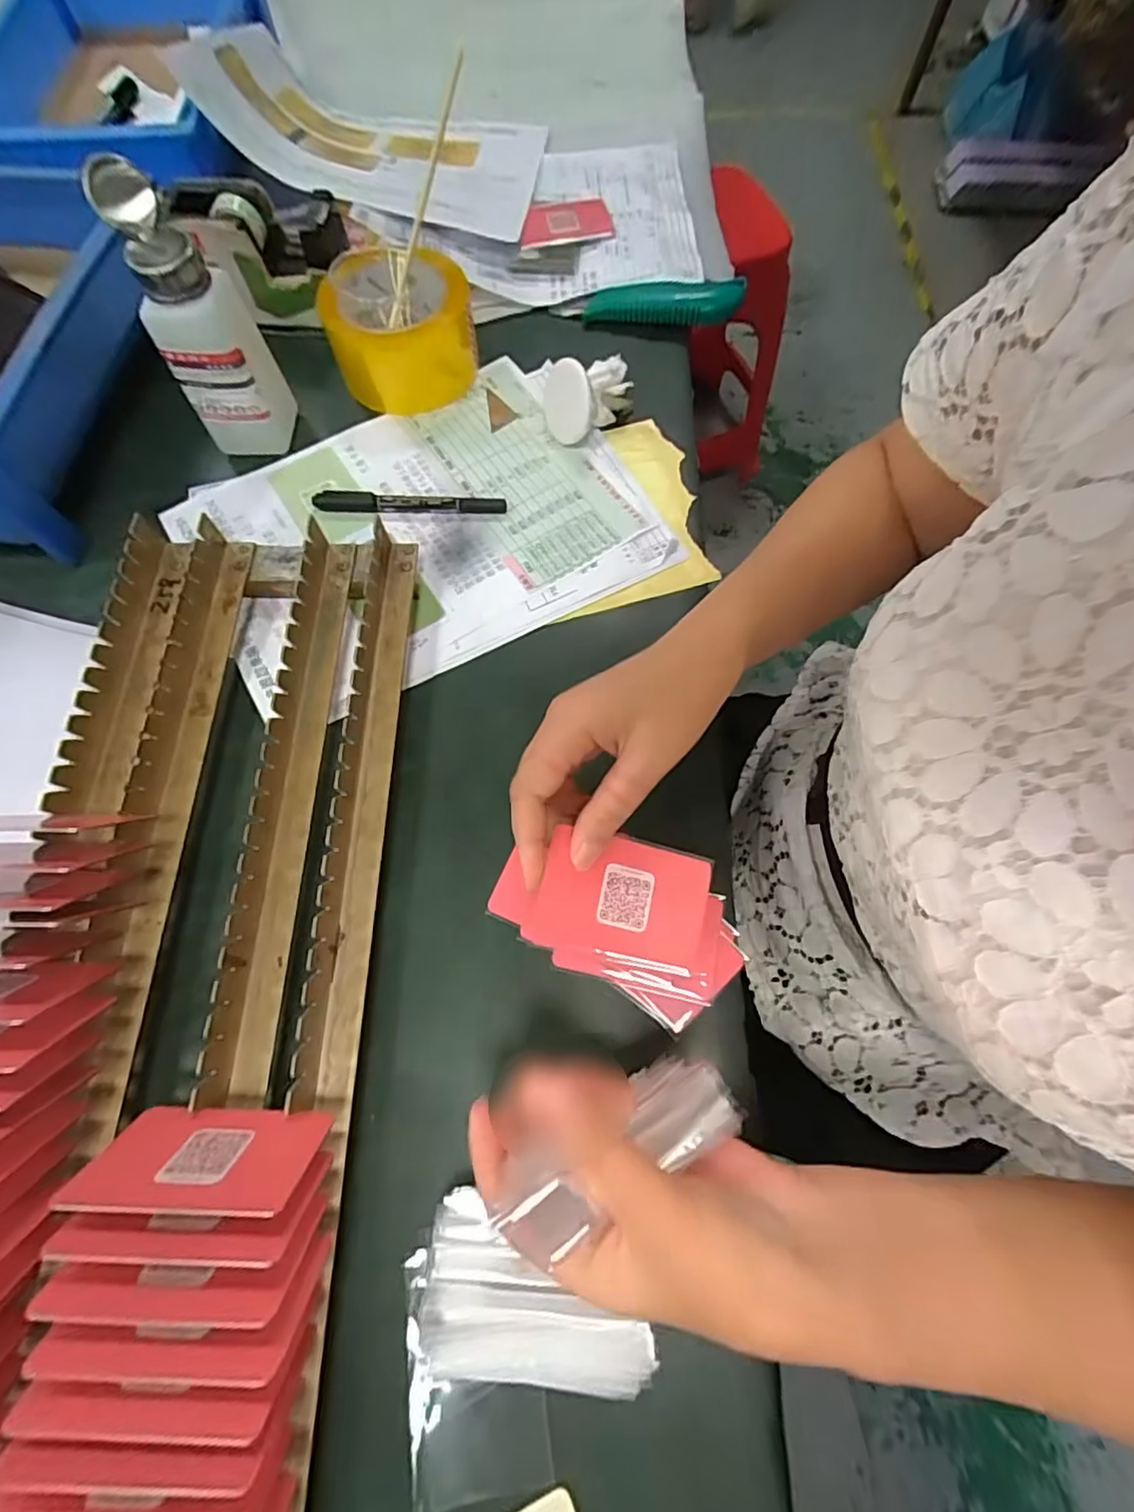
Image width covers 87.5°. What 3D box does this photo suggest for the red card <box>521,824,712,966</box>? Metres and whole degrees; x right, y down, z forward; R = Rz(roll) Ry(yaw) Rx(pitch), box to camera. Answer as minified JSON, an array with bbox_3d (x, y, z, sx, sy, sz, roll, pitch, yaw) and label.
[{"bbox_3d":[0.027,0.070,0.290,0.085,0.006,0.056,14,81,-5],"label":"red card"}]

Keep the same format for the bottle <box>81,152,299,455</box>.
[{"bbox_3d":[-0.234,-0.279,0.385,0.062,0.158,0.056,-15,61,-4],"label":"bottle"}]

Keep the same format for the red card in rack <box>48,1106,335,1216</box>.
[{"bbox_3d":[-0.145,0.161,0.239,0.083,0.052,0.004,1,96,0],"label":"red card in rack"}]

